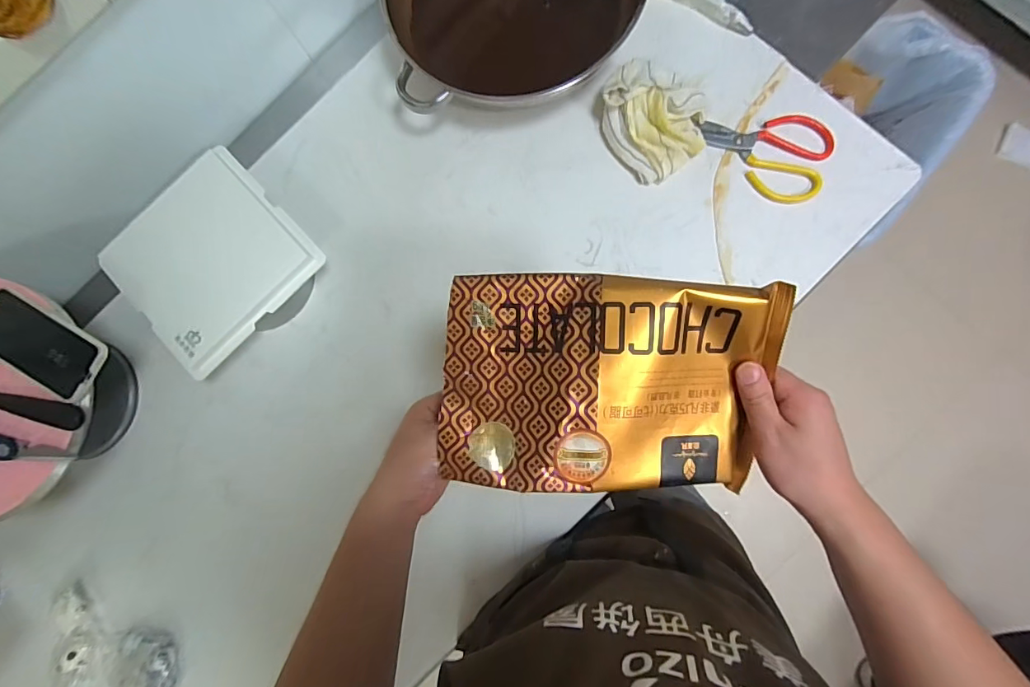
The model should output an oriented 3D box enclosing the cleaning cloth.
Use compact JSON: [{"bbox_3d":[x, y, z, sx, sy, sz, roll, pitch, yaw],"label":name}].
[{"bbox_3d":[0.191,-0.313,0.630,0.134,0.050,0.153,-37,82,1],"label":"cleaning cloth"}]

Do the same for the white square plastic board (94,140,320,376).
[{"bbox_3d":[-0.426,-0.113,0.639,0.232,0.032,0.246,44,90,8],"label":"white square plastic board"}]

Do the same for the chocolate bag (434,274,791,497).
[{"bbox_3d":[0.074,0.034,0.379,0.265,0.053,0.171,2,84,6],"label":"chocolate bag"}]

